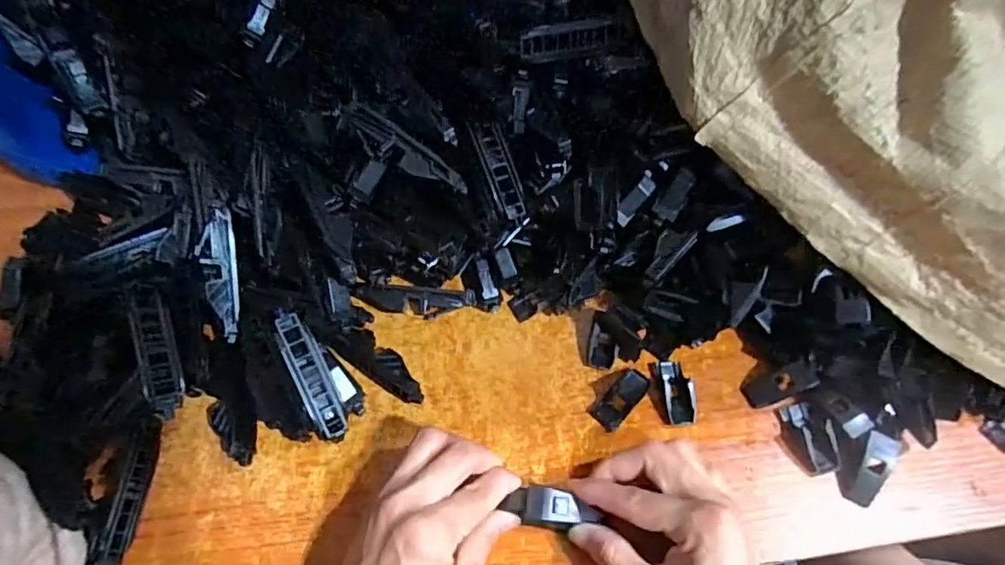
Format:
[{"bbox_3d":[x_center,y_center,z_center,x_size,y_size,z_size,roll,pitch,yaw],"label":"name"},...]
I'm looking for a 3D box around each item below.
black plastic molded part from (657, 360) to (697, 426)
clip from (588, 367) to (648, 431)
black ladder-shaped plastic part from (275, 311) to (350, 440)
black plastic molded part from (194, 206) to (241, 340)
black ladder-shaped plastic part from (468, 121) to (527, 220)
[{"bbox_3d":[0.109,0.067,0.345,0.019,0.013,0.041,0,60,-3],"label":"black plastic molded part"},{"bbox_3d":[0.074,0.073,0.347,0.018,0.006,0.043,39,65,18],"label":"clip"},{"bbox_3d":[-0.109,0.054,0.319,0.020,0.011,0.074,-24,90,-16],"label":"black ladder-shaped plastic part"},{"bbox_3d":[-0.170,-0.004,0.335,0.022,0.011,0.077,-6,91,-7],"label":"black plastic molded part"},{"bbox_3d":[-0.002,-0.068,0.336,0.018,0.008,0.061,-21,94,-15],"label":"black ladder-shaped plastic part"}]

